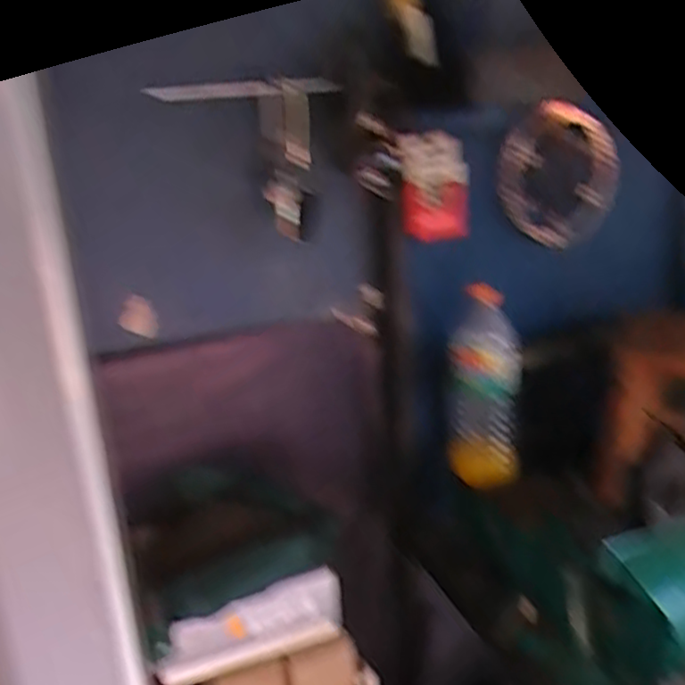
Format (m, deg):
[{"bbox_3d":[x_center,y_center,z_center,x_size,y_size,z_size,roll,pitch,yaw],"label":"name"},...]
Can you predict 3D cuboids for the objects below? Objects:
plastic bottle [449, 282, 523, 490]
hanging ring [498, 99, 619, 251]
[{"bbox_3d":[0.184,0.056,0.923,0.082,0.244,0.087,-3,17,5],"label":"plastic bottle"},{"bbox_3d":[0.291,-0.221,0.950,0.190,0.183,0.040,-16,21,-32],"label":"hanging ring"}]

